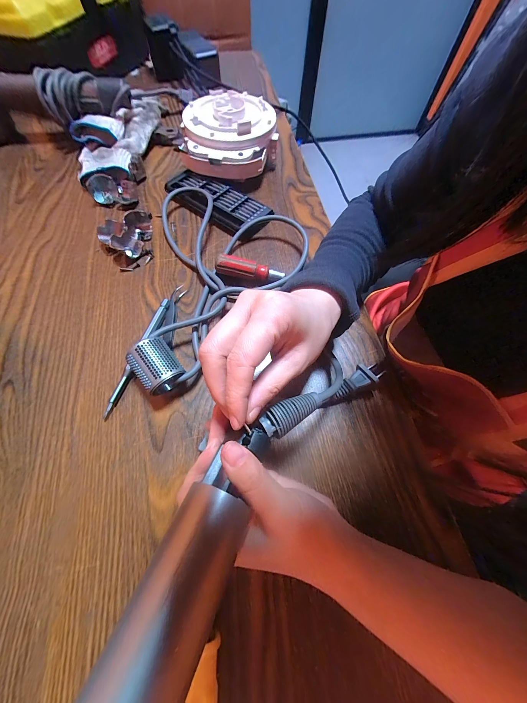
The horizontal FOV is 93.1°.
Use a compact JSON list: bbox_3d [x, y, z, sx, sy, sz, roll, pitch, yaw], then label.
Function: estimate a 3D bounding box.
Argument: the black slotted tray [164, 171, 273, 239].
[{"bbox_3d":[-0.067,-0.222,0.375,0.167,0.022,0.071,34,68,13],"label":"black slotted tray"}]

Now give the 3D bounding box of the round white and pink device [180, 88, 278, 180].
[{"bbox_3d":[-0.058,-0.344,0.402,0.149,0.068,0.151,1,65,-2],"label":"round white and pink device"}]

